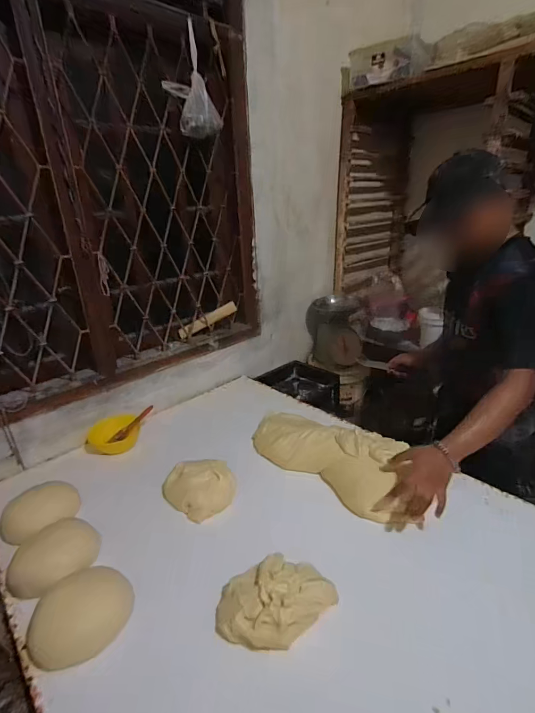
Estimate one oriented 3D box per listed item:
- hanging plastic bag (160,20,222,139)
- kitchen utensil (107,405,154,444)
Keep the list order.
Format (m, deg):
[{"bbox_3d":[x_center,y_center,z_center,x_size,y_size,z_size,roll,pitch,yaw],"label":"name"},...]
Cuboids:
[{"bbox_3d":[-0.239,-0.856,1.179,0.063,0.266,0.195,11,27,29],"label":"hanging plastic bag"},{"bbox_3d":[-0.445,0.226,1.217,0.168,0.035,0.028,-44,41,-22],"label":"kitchen utensil"}]

